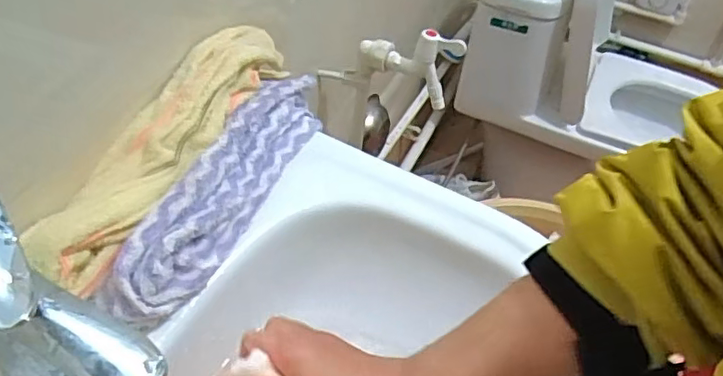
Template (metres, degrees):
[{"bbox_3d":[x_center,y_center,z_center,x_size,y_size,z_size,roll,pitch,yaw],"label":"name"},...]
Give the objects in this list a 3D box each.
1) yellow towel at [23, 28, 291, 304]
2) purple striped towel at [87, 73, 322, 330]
[{"bbox_3d":[-0.152,-0.050,0.481,0.067,0.048,0.296,20,48,12],"label":"yellow towel"},{"bbox_3d":[-0.102,-0.017,0.486,0.061,0.049,0.297,21,49,13],"label":"purple striped towel"}]

